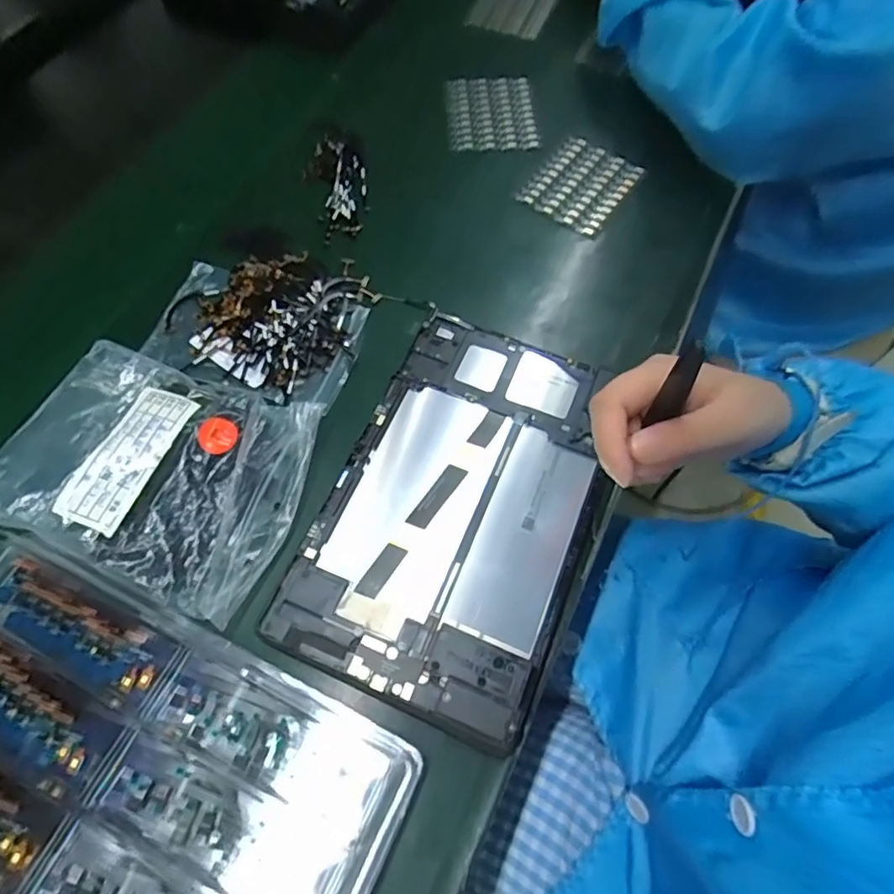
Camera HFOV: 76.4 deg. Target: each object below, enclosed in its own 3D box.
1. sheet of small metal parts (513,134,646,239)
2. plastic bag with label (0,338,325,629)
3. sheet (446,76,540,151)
[{"bbox_3d":[0.117,-0.229,0.493,0.075,0.012,0.093,32,67,16],"label":"sheet of small metal parts"},{"bbox_3d":[-0.179,0.008,0.353,0.173,0.025,0.138,20,64,11],"label":"plastic bag with label"},{"bbox_3d":[0.041,-0.313,0.530,0.079,0.013,0.088,-3,63,-2],"label":"sheet"}]

